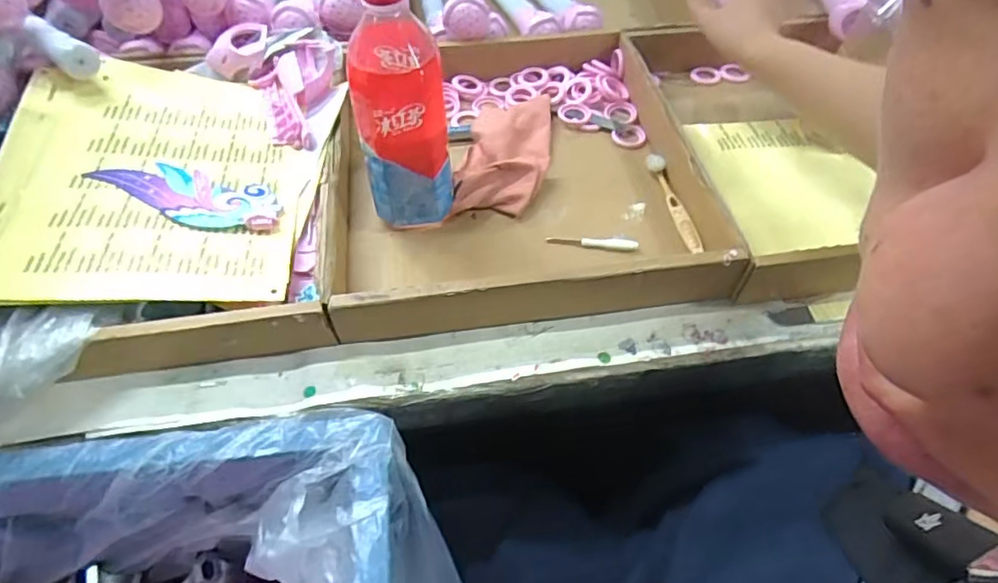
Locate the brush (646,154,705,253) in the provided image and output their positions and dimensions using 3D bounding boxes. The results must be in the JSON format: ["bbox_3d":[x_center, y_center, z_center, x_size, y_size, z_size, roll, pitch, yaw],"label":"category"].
[{"bbox_3d":[0.176,-0.092,0.571,0.016,0.011,0.138,-8,53,-6],"label":"brush"}]

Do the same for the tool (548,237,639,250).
[{"bbox_3d":[0.089,-0.047,0.542,0.084,0.009,0.012,9,53,6],"label":"tool"}]

